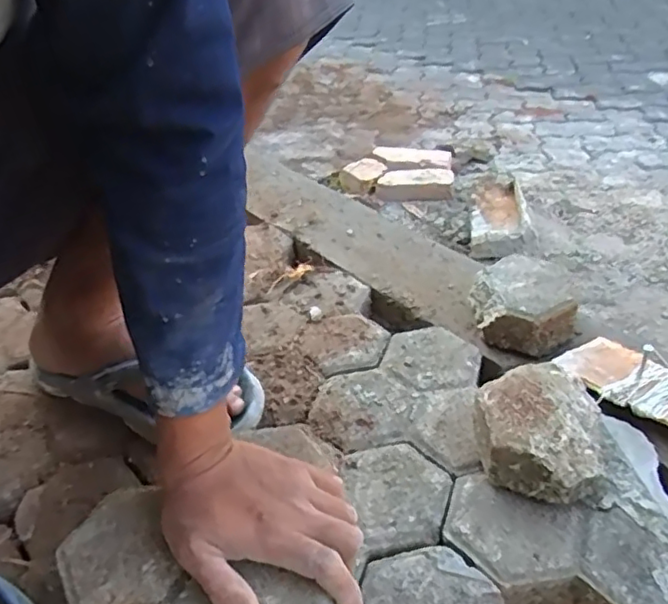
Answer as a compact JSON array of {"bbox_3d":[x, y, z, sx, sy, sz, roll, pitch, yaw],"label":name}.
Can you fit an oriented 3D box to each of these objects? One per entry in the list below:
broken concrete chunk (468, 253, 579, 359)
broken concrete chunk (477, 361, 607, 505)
[{"bbox_3d":[0.200,0.005,0.648,0.115,0.069,0.102,9,39,18],"label":"broken concrete chunk"},{"bbox_3d":[0.167,0.103,0.496,0.095,0.061,0.102,-3,37,2],"label":"broken concrete chunk"}]

